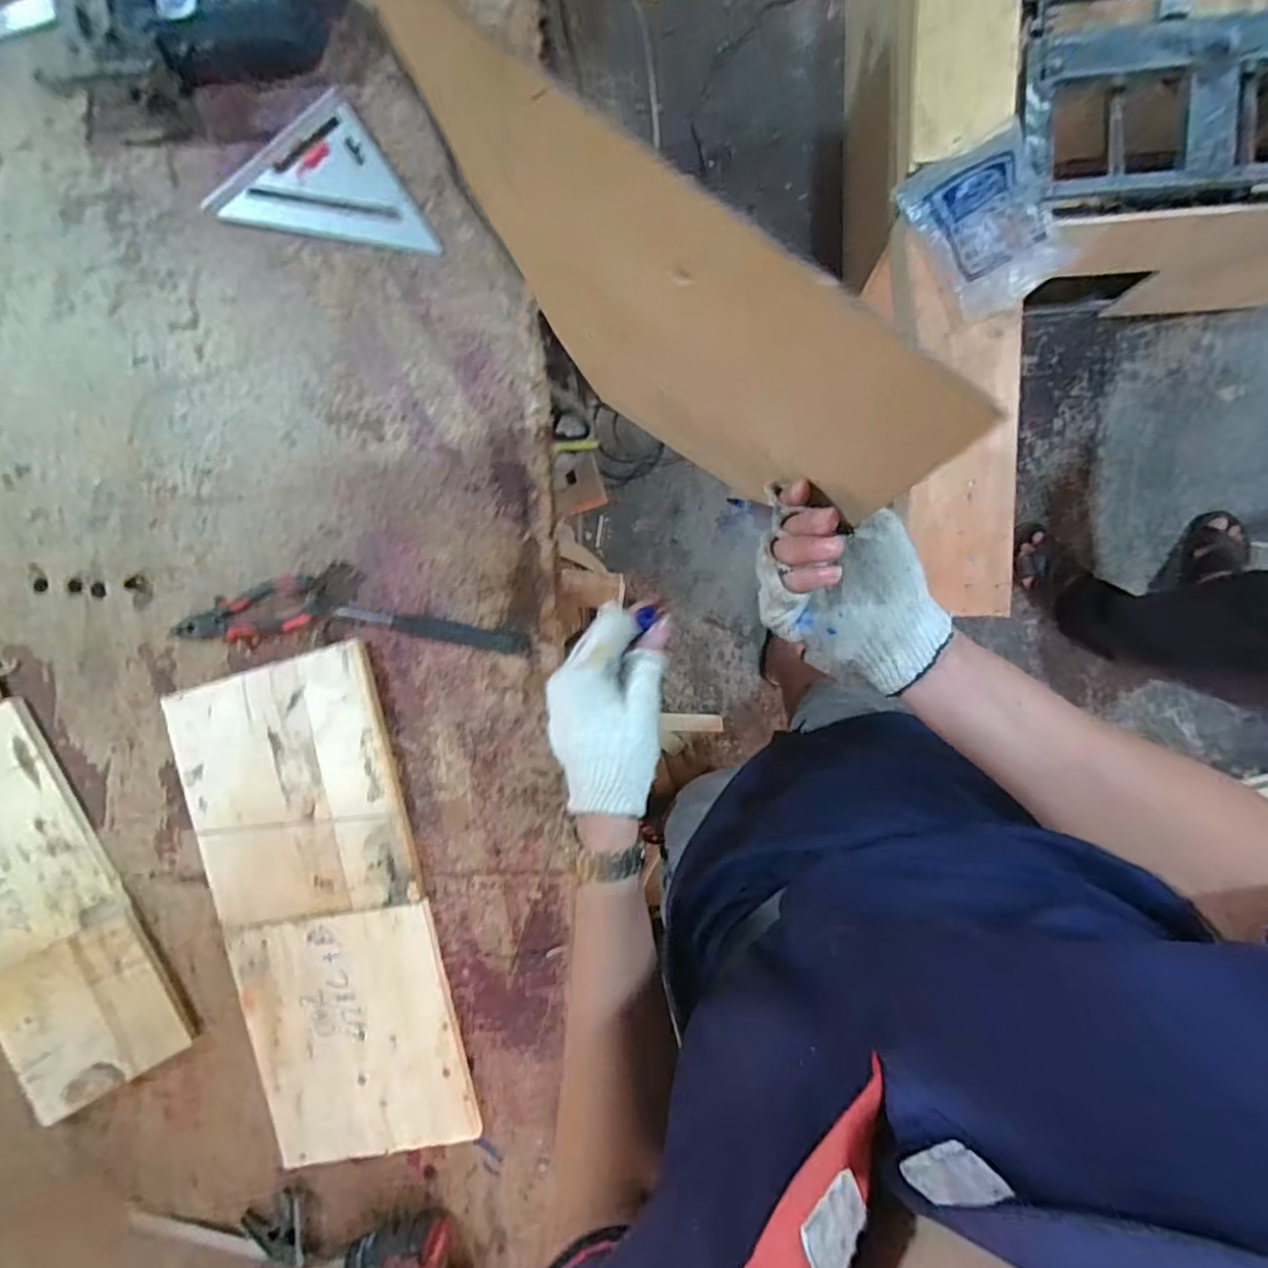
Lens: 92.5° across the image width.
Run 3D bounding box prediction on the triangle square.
[{"bbox_3d":[-0.314,-0.420,0.614,0.170,0.018,0.167,-33,93,4],"label":"triangle square"}]

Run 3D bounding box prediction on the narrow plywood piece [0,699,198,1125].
[{"bbox_3d":[-0.744,0.352,0.749,0.260,0.015,0.487,-21,92,8],"label":"narrow plywood piece"}]

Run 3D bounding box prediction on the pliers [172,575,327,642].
[{"bbox_3d":[-0.418,-0.022,0.661,0.168,0.019,0.056,-14,95,3],"label":"pliers"}]

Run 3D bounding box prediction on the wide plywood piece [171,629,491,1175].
[{"bbox_3d":[-0.358,0.324,0.700,0.255,0.016,0.581,-11,95,3],"label":"wide plywood piece"}]

